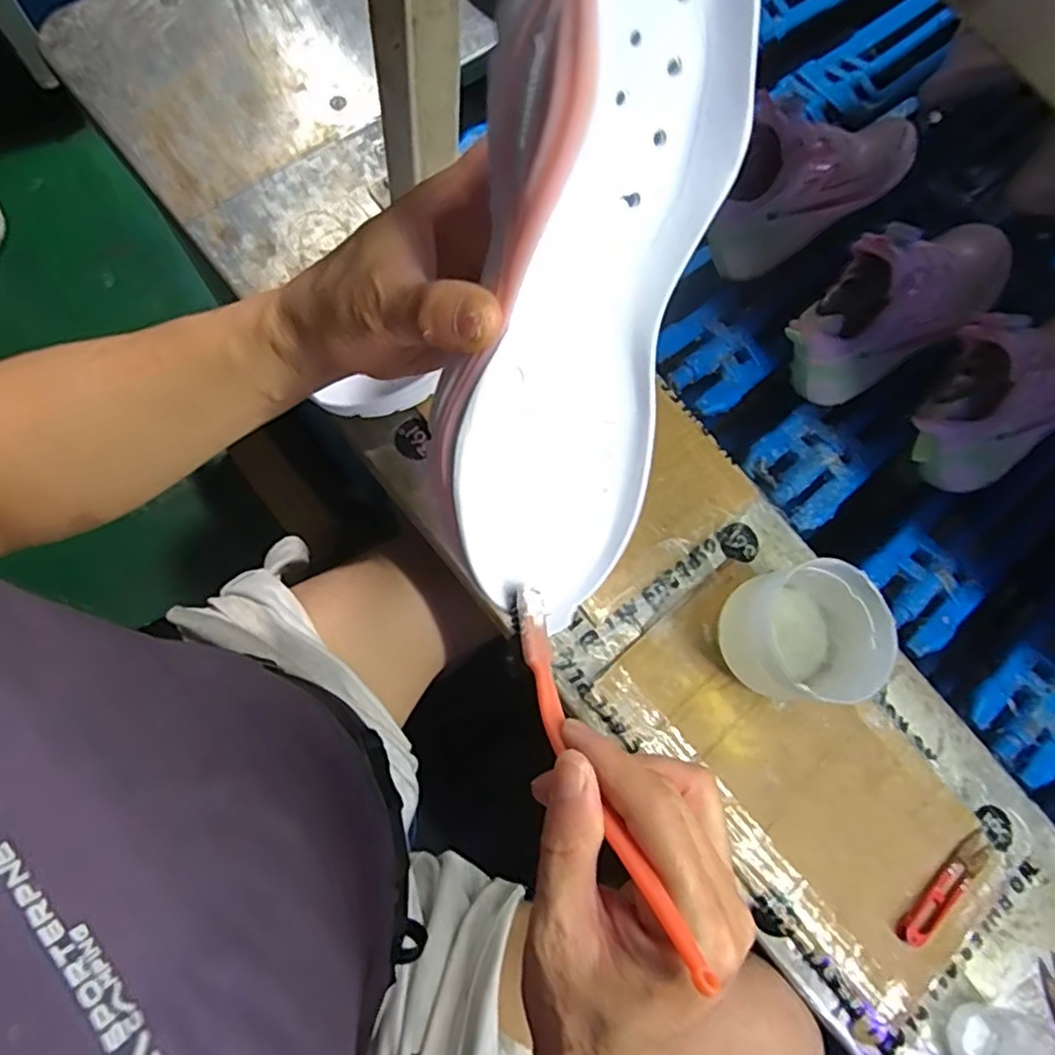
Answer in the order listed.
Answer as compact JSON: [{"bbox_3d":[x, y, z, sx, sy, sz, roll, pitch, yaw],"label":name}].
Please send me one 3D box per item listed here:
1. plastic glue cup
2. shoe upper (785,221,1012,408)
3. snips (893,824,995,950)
[{"bbox_3d":[0.194,0.077,0.460,0.100,0.093,0.093,0,79,-1],"label":"plastic glue cup"},{"bbox_3d":[0.350,-0.213,0.586,0.267,0.076,0.100,-30,81,-7],"label":"shoe upper"},{"bbox_3d":[0.310,0.266,0.473,0.101,0.014,0.022,-39,82,-8],"label":"snips"}]

